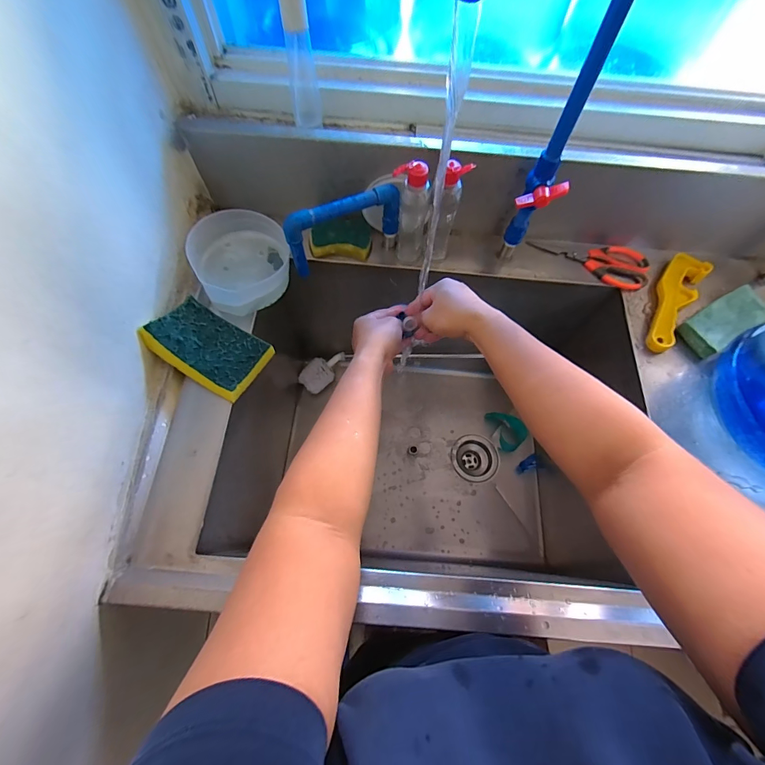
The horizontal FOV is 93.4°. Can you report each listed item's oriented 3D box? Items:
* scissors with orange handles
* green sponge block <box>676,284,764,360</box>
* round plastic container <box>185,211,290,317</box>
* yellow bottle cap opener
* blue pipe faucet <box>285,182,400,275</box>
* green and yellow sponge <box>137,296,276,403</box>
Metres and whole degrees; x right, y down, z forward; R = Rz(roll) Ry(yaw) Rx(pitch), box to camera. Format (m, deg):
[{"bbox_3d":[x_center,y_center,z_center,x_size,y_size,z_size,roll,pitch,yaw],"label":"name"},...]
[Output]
[{"bbox_3d":[0.367,-0.227,0.634,0.200,0.014,0.084,29,69,9],"label":"scissors with orange handles"},{"bbox_3d":[0.554,-0.099,0.583,0.152,0.026,0.064,-27,71,-13],"label":"green sponge block"},{"bbox_3d":[-0.215,-0.191,0.558,0.136,0.068,0.149,-21,70,-11],"label":"round plastic container"},{"bbox_3d":[0.473,-0.132,0.588,0.056,0.029,0.189,33,70,11],"label":"yellow bottle cap opener"},{"bbox_3d":[-0.058,-0.231,0.549,0.173,0.101,0.026,-20,70,-10],"label":"blue pipe faucet"},{"bbox_3d":[-0.239,-0.050,0.503,0.140,0.031,0.095,34,57,-4],"label":"green and yellow sponge"}]

